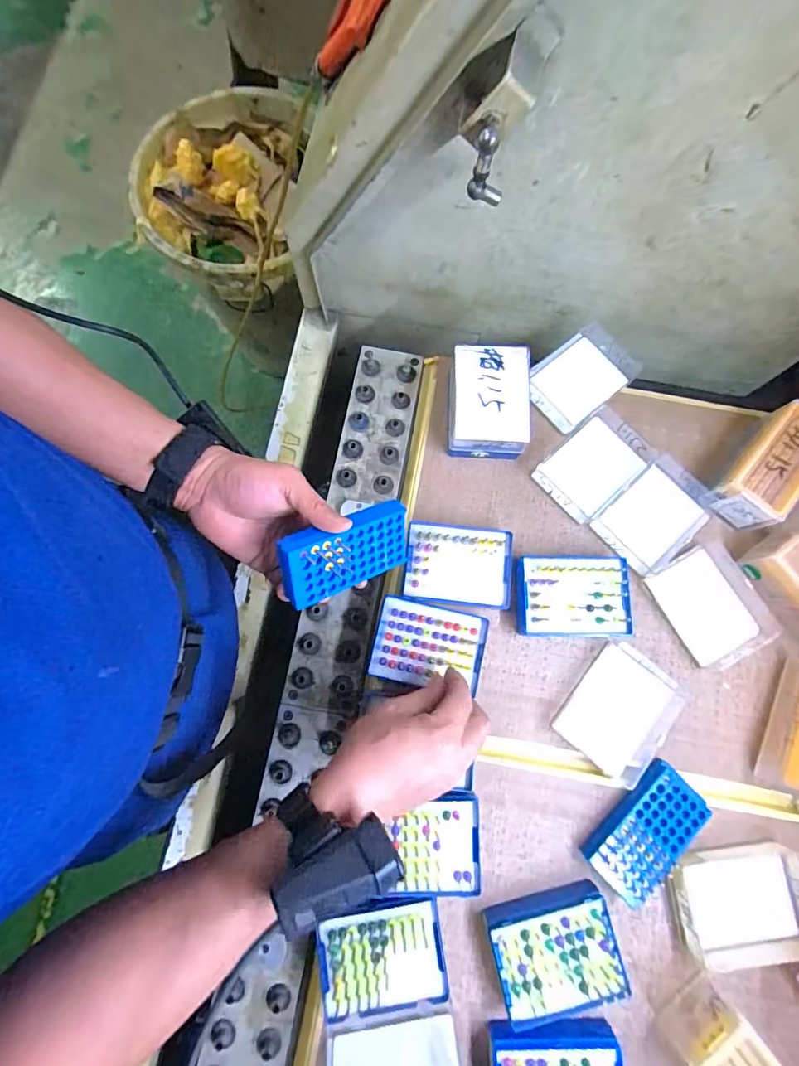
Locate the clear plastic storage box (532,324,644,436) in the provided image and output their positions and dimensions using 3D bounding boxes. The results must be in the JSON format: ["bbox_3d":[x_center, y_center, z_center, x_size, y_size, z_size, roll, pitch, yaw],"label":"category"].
[{"bbox_3d":[0.202,-0.174,0.517,0.116,0.019,0.080,-39,81,-8],"label":"clear plastic storage box"}]

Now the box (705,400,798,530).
[{"bbox_3d":[0.382,-0.067,0.481,0.067,0.050,0.126,39,81,7],"label":"box"}]

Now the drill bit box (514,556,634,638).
[{"bbox_3d":[0.170,0.063,0.460,0.105,0.029,0.077,1,79,0],"label":"drill bit box"}]

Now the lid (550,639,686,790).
[{"bbox_3d":[0.216,0.174,0.452,0.092,0.014,0.110,38,81,7],"label":"lid"}]

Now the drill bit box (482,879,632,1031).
[{"bbox_3d":[0.134,0.362,0.398,0.103,0.027,0.082,-13,79,-3],"label":"drill bit box"}]

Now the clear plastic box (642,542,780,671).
[{"bbox_3d":[0.314,0.074,0.469,0.084,0.019,0.110,-28,80,-6],"label":"clear plastic box"}]

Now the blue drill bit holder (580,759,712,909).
[{"bbox_3d":[0.224,0.270,0.422,0.112,0.033,0.055,-42,82,-8],"label":"blue drill bit holder"}]

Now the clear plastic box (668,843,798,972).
[{"bbox_3d":[0.309,0.331,0.416,0.117,0.027,0.084,-8,79,-2],"label":"clear plastic box"}]

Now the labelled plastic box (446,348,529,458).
[{"bbox_3d":[0.092,-0.137,0.497,0.081,0.056,0.106,3,79,0],"label":"labelled plastic box"}]

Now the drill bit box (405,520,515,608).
[{"bbox_3d":[0.060,0.033,0.473,0.106,0.028,0.078,7,79,1],"label":"drill bit box"}]

